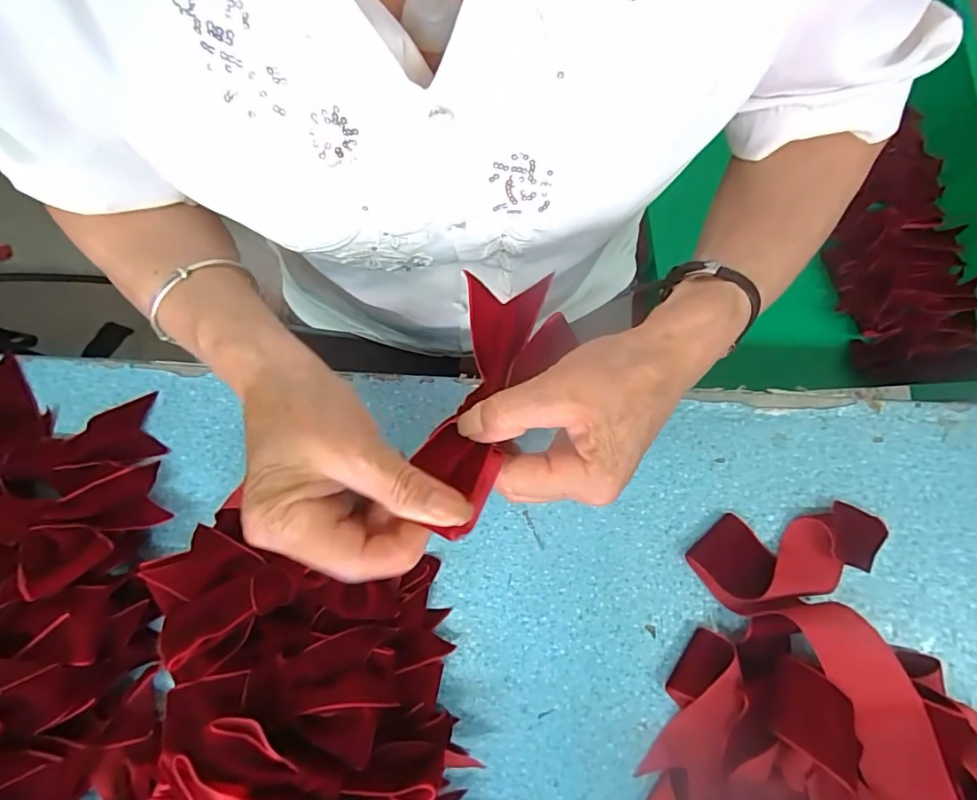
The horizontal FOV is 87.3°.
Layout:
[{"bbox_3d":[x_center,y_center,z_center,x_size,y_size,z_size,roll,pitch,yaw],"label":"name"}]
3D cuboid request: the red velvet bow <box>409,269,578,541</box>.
[{"bbox_3d":[0.001,-0.001,0.244,0.055,0.023,0.131,17,74,4],"label":"red velvet bow"}]

